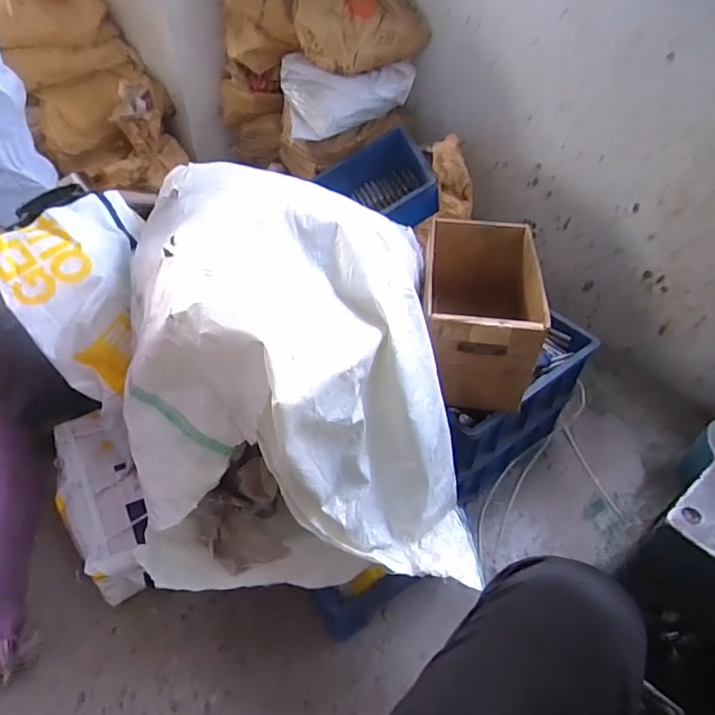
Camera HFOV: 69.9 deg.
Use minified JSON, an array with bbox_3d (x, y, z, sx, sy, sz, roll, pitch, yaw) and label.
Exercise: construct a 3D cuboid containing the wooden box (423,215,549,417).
[{"bbox_3d":[0.217,-0.086,0.935,0.195,0.187,0.300,7,45,5],"label":"wooden box"}]

